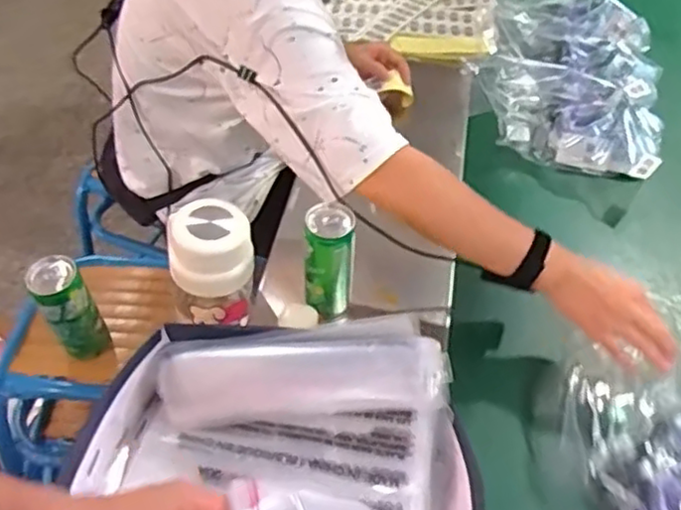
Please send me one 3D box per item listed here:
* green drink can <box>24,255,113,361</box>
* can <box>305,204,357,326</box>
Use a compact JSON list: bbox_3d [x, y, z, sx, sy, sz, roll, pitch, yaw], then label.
[{"bbox_3d":[-0.325,0.069,0.822,0.061,0.147,0.053,-26,53,-23],"label":"green drink can"},{"bbox_3d":[-0.011,0.012,0.810,0.054,0.158,0.050,1,47,-1],"label":"can"}]

